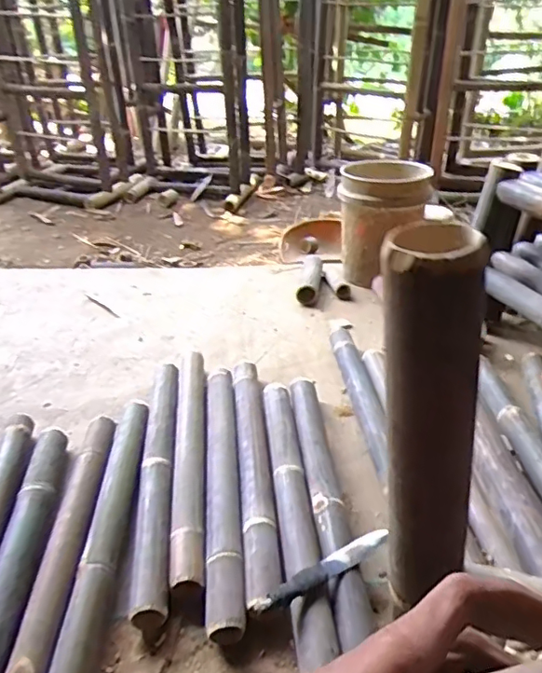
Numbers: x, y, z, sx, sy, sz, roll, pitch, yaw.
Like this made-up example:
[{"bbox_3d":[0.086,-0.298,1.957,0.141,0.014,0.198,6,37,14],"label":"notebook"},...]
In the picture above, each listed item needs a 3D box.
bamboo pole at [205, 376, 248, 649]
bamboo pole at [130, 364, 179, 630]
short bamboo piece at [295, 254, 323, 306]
[{"bbox_3d":[-0.096,0.269,1.088,0.066,0.048,0.644,-4,33,-4],"label":"bamboo pole"},{"bbox_3d":[-0.233,0.267,1.123,0.074,0.067,0.644,-4,33,-5],"label":"bamboo pole"},{"bbox_3d":[0.135,-0.195,1.846,0.069,0.075,0.270,5,33,9],"label":"short bamboo piece"}]

